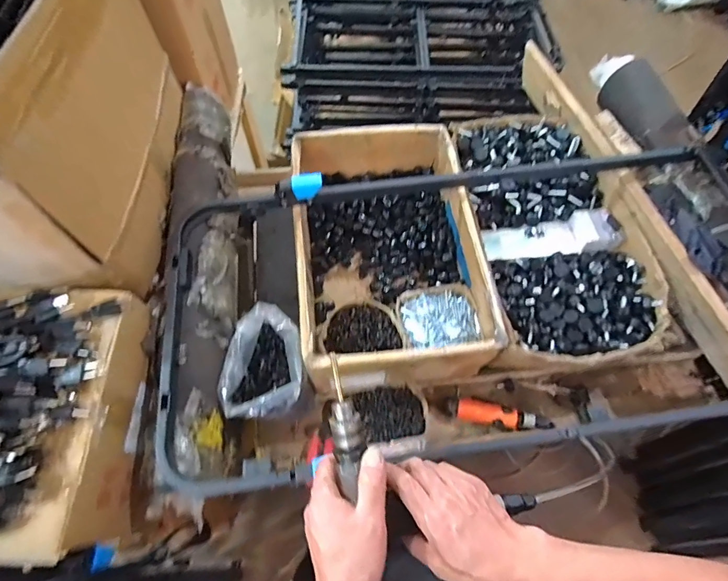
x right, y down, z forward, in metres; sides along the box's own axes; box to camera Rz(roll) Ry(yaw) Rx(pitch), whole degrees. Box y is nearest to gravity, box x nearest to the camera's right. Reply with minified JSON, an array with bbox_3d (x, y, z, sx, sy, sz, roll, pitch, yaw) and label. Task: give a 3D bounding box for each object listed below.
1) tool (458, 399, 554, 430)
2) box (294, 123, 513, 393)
[{"bbox_3d":[0.274,0.247,0.783,0.177,0.031,0.040,13,64,6],"label":"tool"},{"bbox_3d":[0.051,-0.083,0.844,0.360,0.174,0.527,-7,63,-3],"label":"box"}]

